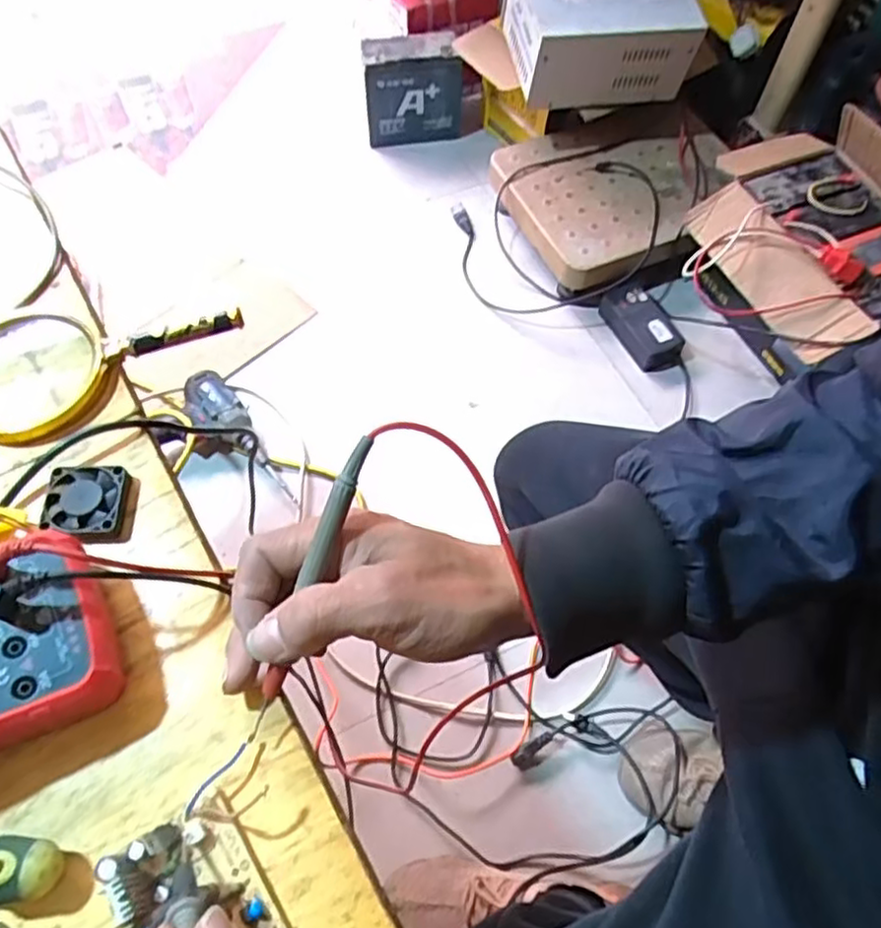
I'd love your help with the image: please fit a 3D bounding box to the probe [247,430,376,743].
[{"bbox_3d":[-0.059,0.057,0.309,0.012,0.018,0.148,26,107,11],"label":"probe"}]

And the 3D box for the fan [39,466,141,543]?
[{"bbox_3d":[-0.192,0.023,0.377,0.044,0.013,0.043,0,62,-3],"label":"fan"}]

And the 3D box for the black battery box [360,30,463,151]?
[{"bbox_3d":[-0.048,-0.696,1.301,0.185,0.197,0.065,-5,62,-5],"label":"black battery box"}]

